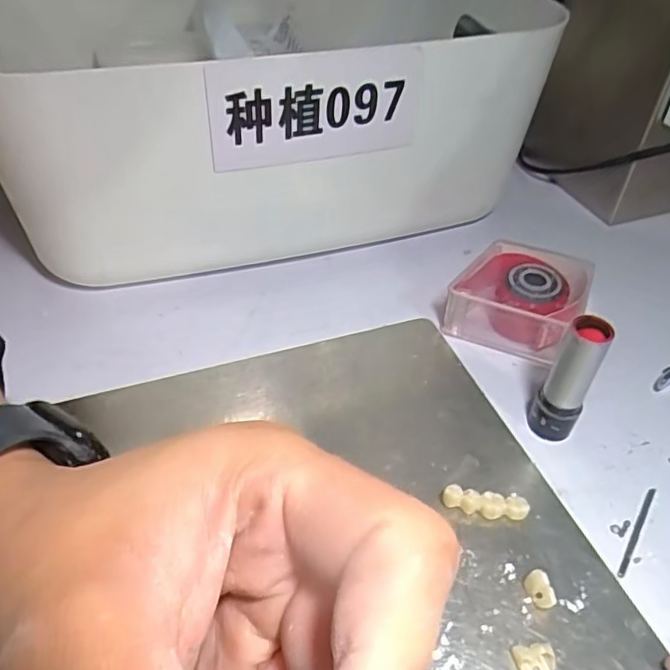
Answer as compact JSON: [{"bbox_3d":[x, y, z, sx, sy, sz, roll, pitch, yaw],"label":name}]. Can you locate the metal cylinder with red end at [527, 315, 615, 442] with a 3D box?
[{"bbox_3d":[0.096,0.020,0.245,0.019,0.059,0.017,24,49,21],"label":"metal cylinder with red end"}]

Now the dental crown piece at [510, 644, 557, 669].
[{"bbox_3d":[0.064,0.105,0.192,0.013,0.005,0.008,-1,45,-2],"label":"dental crown piece"}]

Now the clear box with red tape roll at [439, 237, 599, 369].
[{"bbox_3d":[0.094,-0.019,0.304,0.059,0.028,0.051,21,48,19],"label":"clear box with red tape roll"}]

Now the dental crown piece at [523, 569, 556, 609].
[{"bbox_3d":[0.071,0.089,0.207,0.007,0.008,0.012,-13,47,-13],"label":"dental crown piece"}]

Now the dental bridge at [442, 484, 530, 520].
[{"bbox_3d":[0.058,0.065,0.231,0.032,0.010,0.008,5,45,4],"label":"dental bridge"}]

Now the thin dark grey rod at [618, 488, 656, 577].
[{"bbox_3d":[0.117,0.074,0.229,0.004,0.004,0.044,27,51,24],"label":"thin dark grey rod"}]

